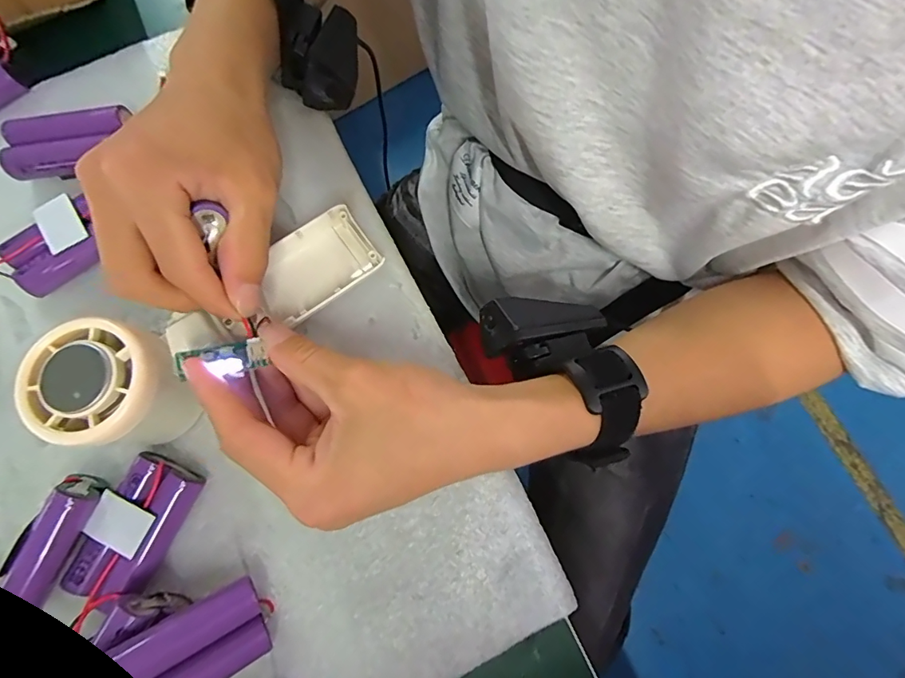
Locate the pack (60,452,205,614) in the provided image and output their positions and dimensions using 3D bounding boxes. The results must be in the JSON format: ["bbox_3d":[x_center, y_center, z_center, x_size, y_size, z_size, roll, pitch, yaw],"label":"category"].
[{"bbox_3d":[-0.154,0.091,0.220,0.036,0.020,0.065,25,81,6],"label":"pack"}]

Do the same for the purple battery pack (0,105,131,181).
[{"bbox_3d":[-0.221,-0.113,0.262,0.067,0.017,0.033,-13,79,-1],"label":"purple battery pack"}]

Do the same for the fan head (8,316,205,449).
[{"bbox_3d":[-0.155,0.022,0.216,0.055,0.058,0.052,0,79,1],"label":"fan head"}]

